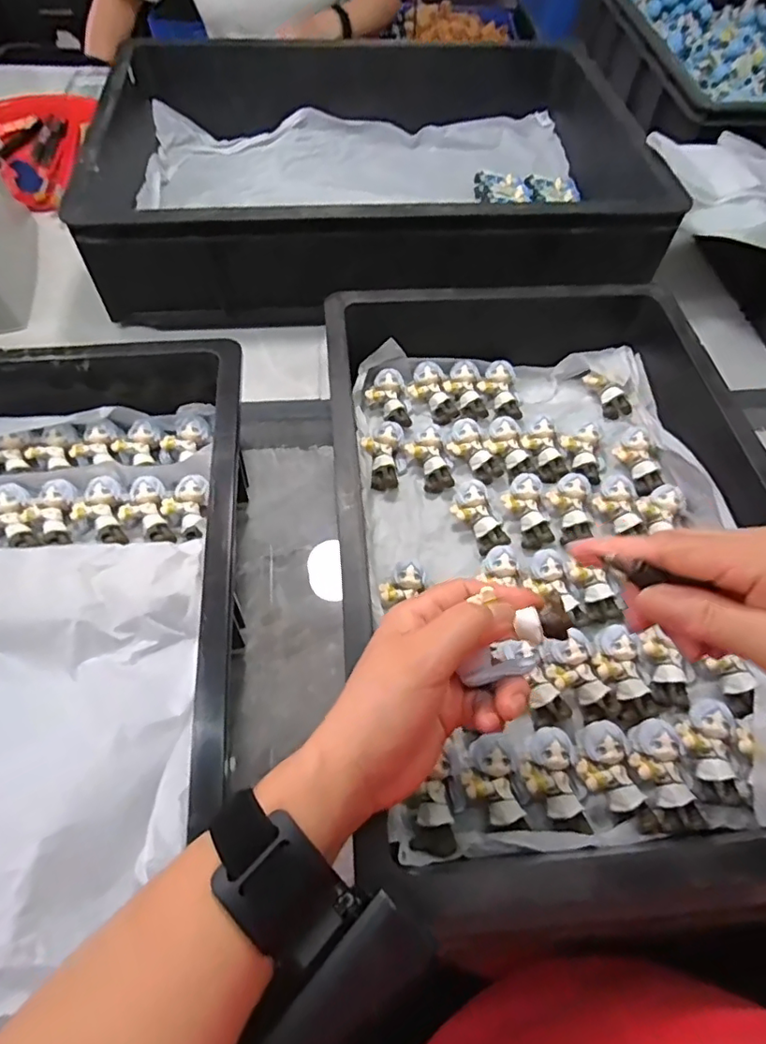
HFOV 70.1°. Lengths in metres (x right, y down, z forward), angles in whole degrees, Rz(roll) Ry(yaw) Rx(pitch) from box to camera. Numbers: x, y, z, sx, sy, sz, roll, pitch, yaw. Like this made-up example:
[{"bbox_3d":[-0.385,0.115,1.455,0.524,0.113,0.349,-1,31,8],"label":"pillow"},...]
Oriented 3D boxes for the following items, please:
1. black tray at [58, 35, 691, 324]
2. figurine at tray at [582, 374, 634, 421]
[{"bbox_3d":[-0.016,-0.441,0.669,0.589,0.122,0.443,-4,58,-5],"label":"black tray"},{"bbox_3d":[0.222,-0.127,0.539,0.026,0.018,0.054,-28,69,17],"label":"figurine at tray"}]

